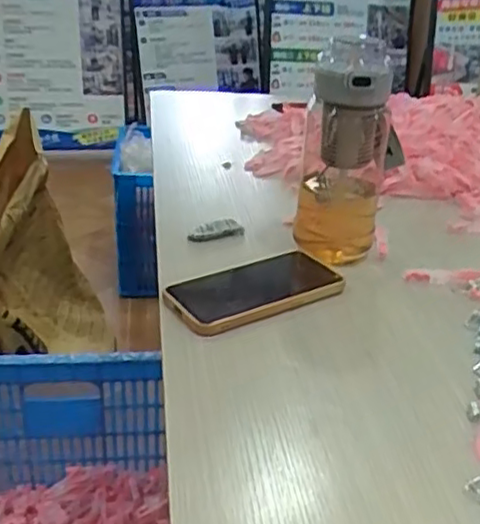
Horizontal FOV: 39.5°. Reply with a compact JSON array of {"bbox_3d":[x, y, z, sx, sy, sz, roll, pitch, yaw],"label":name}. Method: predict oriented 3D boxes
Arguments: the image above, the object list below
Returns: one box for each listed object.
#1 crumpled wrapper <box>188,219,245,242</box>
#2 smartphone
[{"bbox_3d":[-0.026,-0.031,0.700,0.059,0.023,0.012,-8,30,-19],"label":"crumpled wrapper"},{"bbox_3d":[0.016,0.025,0.602,0.163,0.015,0.078,-17,33,-31],"label":"smartphone"}]

